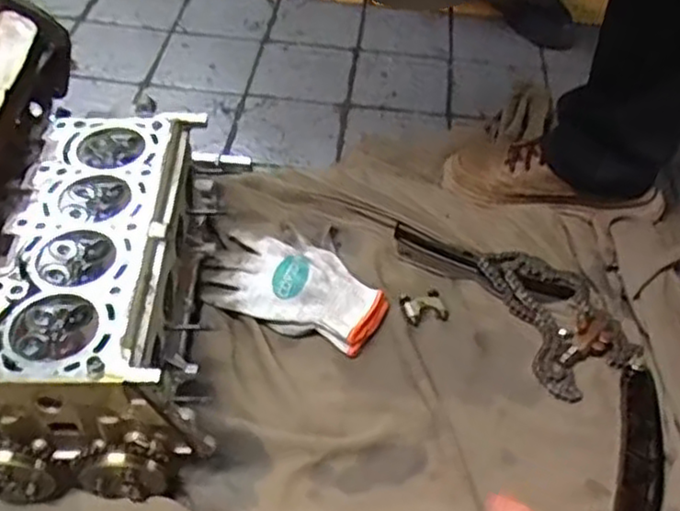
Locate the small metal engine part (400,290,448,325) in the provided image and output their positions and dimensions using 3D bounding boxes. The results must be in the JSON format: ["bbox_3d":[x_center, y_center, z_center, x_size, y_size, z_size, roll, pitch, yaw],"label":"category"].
[{"bbox_3d":[0.096,0.057,0.822,0.053,0.011,0.044,-9,51,-14],"label":"small metal engine part"}]

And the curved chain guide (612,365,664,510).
[{"bbox_3d":[0.299,0.202,0.714,0.043,0.029,0.197,18,50,8],"label":"curved chain guide"}]

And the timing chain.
[{"bbox_3d":[0.251,0.068,0.809,0.110,0.030,0.180,-12,52,-16],"label":"timing chain"}]

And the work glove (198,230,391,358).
[{"bbox_3d":[-0.047,0.029,0.806,0.204,0.033,0.120,17,50,8],"label":"work glove"}]

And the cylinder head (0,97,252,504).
[{"bbox_3d":[-0.219,0.035,0.701,0.209,0.164,0.377,6,50,0],"label":"cylinder head"}]

